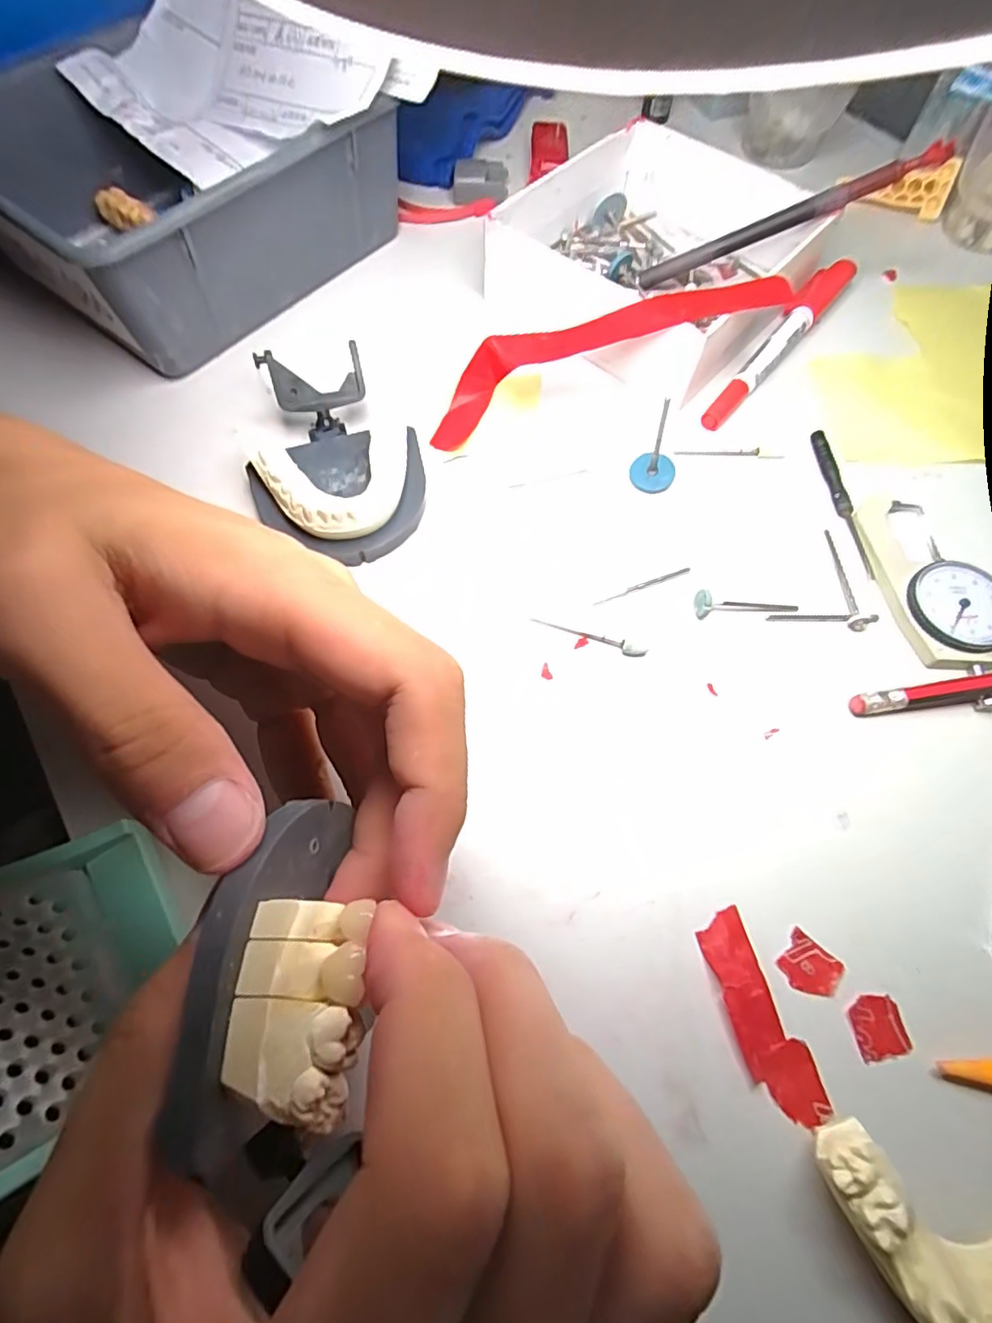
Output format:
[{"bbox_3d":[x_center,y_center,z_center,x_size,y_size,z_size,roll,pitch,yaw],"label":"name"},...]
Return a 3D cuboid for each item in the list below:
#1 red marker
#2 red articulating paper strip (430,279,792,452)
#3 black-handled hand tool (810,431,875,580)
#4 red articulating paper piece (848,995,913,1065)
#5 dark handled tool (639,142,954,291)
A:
[{"bbox_3d":[0.140,-0.159,0.282,0.015,0.012,0.137,37,70,14],"label":"red marker"},{"bbox_3d":[0.050,-0.134,0.250,0.166,0.029,0.032,-17,67,7],"label":"red articulating paper strip"},{"bbox_3d":[0.151,-0.070,0.246,0.008,0.004,0.076,-5,66,-4],"label":"black-handled hand tool"},{"bbox_3d":[0.113,0.107,0.167,0.014,0.004,0.016,-11,67,-6],"label":"red articulating paper piece"},{"bbox_3d":[0.141,-0.213,0.278,0.138,0.015,0.009,-14,65,16],"label":"dark handled tool"}]

